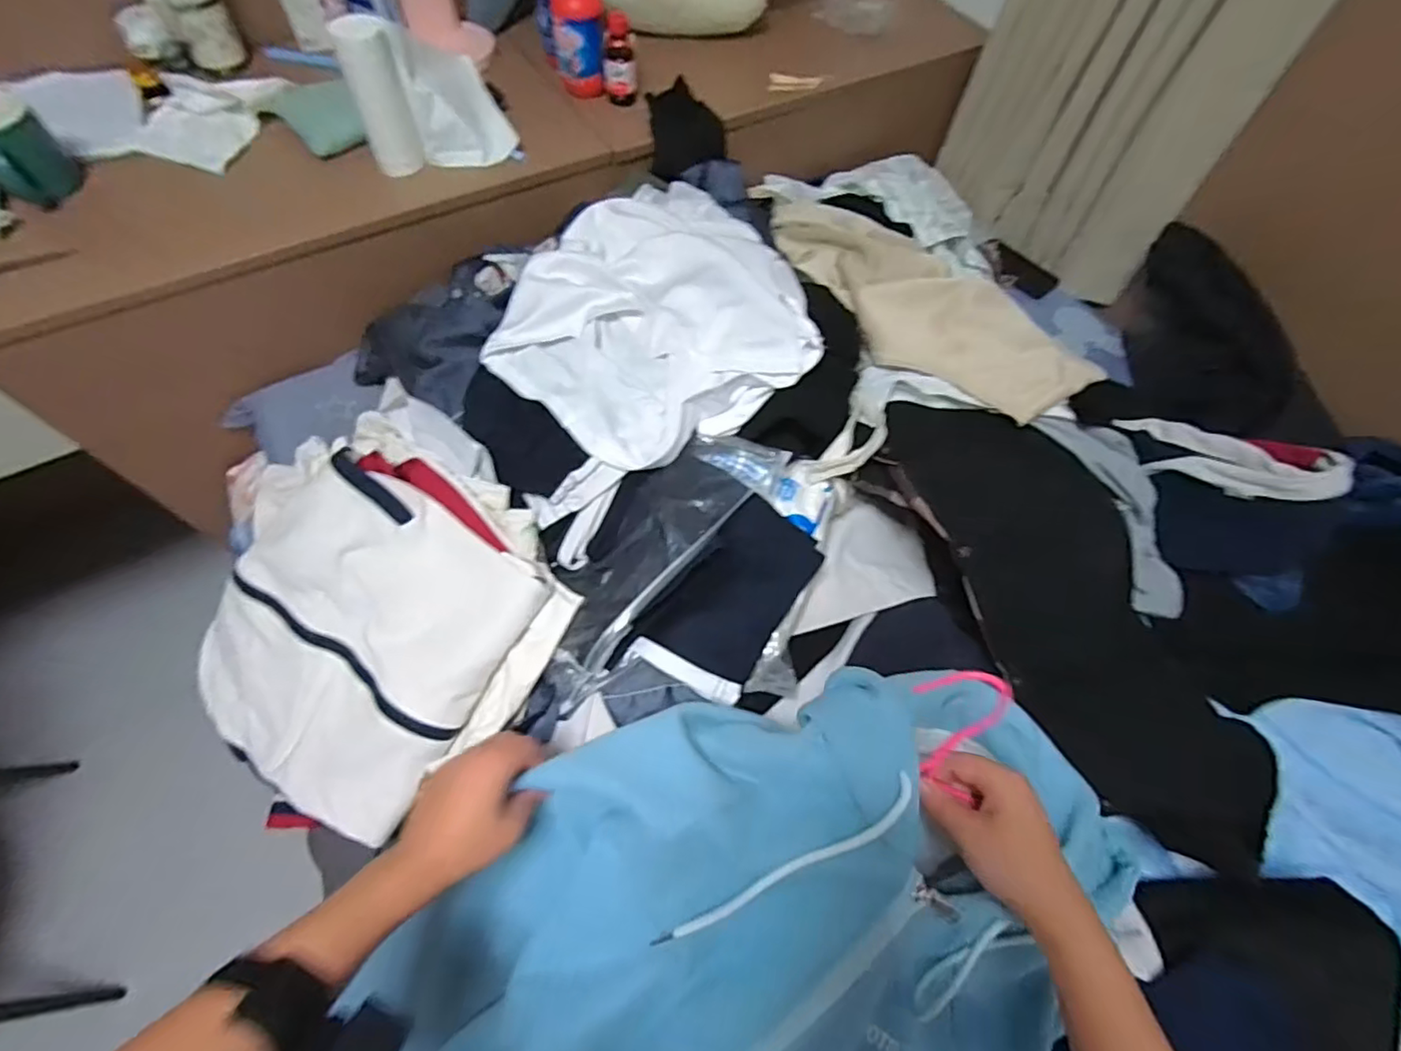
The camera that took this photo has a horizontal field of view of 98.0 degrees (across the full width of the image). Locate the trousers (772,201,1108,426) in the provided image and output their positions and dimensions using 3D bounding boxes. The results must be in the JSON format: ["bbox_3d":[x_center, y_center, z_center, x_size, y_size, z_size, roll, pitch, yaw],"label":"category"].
[{"bbox_3d":[0.271,-0.309,0.818,0.211,0.088,0.487,-21,65,-14],"label":"trousers"}]

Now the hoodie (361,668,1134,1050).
[{"bbox_3d":[0.050,0.360,0.444,0.588,0.208,0.419,-11,63,-10],"label":"hoodie"}]

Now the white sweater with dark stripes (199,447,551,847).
[{"bbox_3d":[-0.371,0.116,0.623,0.331,0.071,0.346,31,92,13],"label":"white sweater with dark stripes"}]

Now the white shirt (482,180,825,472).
[{"bbox_3d":[-0.034,-0.255,0.699,0.381,0.072,0.361,-40,71,-22],"label":"white shirt"}]

